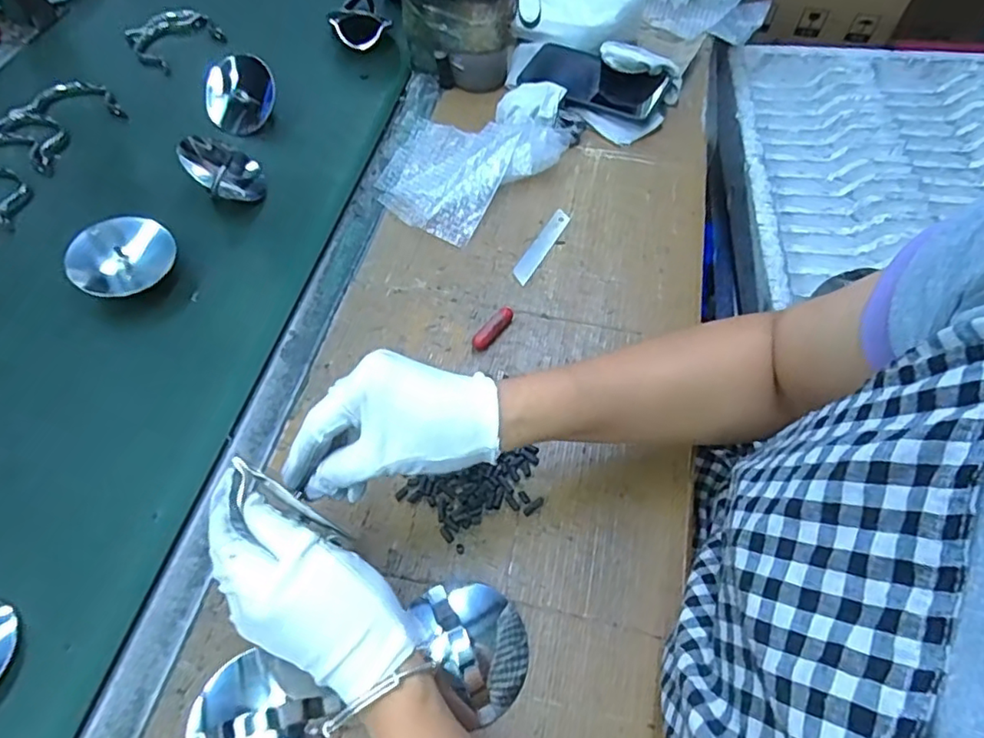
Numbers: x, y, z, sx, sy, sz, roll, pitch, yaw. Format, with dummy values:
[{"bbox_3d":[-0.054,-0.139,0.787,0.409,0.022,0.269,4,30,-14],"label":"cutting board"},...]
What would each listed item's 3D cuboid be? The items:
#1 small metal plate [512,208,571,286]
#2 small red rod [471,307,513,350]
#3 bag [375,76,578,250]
[{"bbox_3d":[0.048,-0.120,0.581,0.018,0.004,0.099,25,60,15],"label":"small metal plate"},{"bbox_3d":[0.001,-0.034,0.521,0.016,0.012,0.046,34,63,20],"label":"small red rod"},{"bbox_3d":[-0.024,-0.237,0.633,0.165,0.044,0.225,38,64,22],"label":"bag"}]

